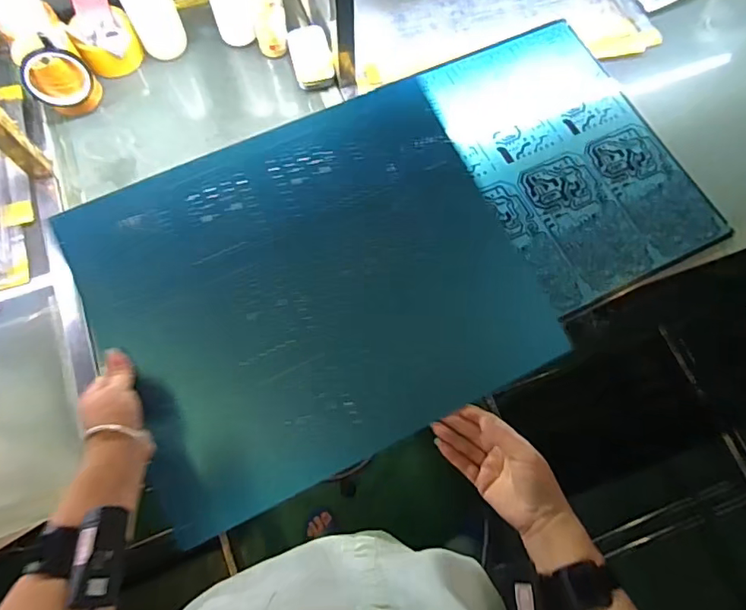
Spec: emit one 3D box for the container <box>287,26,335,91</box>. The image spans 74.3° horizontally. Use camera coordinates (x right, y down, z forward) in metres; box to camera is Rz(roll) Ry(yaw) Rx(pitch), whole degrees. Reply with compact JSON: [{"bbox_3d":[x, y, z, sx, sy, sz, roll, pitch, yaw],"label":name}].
[{"bbox_3d":[-0.104,-0.421,0.836,0.063,0.032,0.111,-13,71,-6],"label":"container"}]

